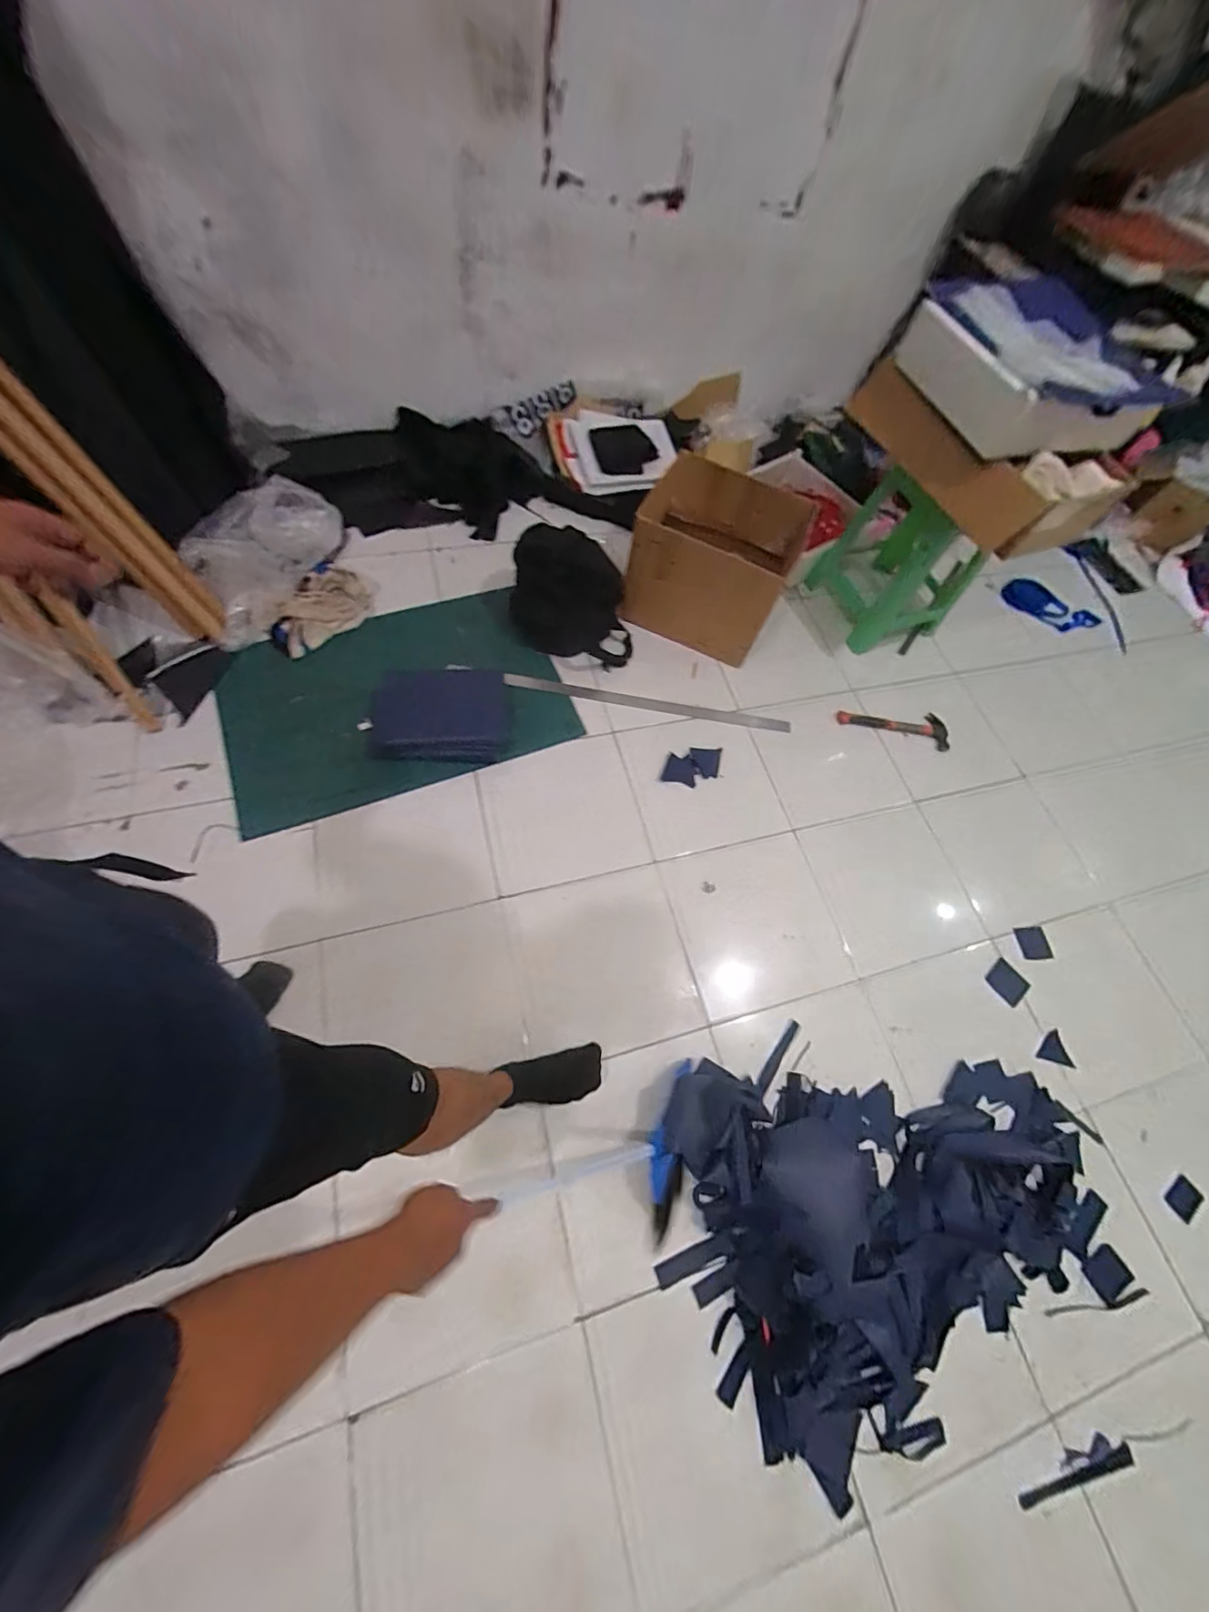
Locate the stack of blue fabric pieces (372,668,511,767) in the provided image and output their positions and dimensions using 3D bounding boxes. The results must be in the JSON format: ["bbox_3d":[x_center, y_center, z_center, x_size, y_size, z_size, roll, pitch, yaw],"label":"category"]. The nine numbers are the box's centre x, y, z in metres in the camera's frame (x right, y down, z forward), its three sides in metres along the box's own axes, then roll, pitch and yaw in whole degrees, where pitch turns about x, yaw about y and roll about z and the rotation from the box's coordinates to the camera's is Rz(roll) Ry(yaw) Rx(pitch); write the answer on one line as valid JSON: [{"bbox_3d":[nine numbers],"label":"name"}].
[{"bbox_3d":[-0.457,-0.250,1.421,0.366,0.056,0.282,-2,66,-8],"label":"stack of blue fabric pieces"}]

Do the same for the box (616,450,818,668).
[{"bbox_3d":[0.324,-0.750,1.569,0.455,0.358,0.427,21,65,2],"label":"box"}]

